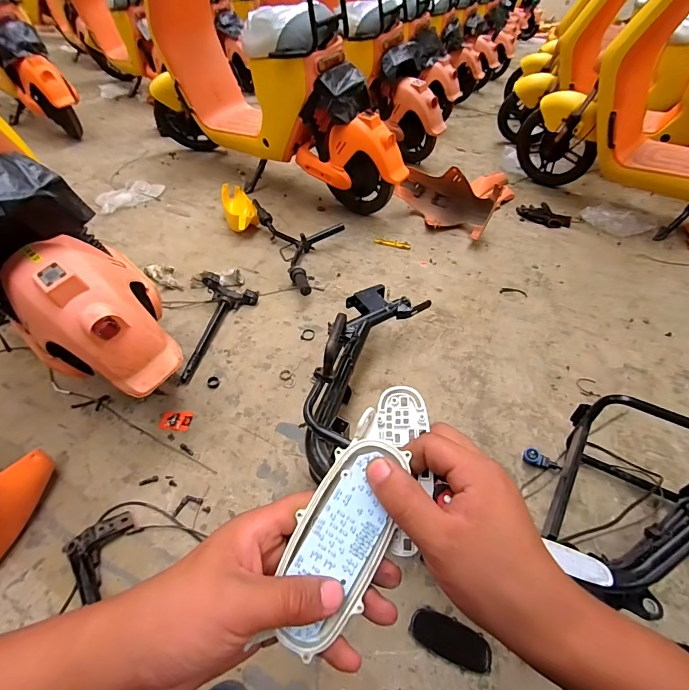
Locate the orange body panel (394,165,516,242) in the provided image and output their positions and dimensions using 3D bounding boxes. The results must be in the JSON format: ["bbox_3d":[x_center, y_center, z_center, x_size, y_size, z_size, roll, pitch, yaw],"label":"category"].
[{"bbox_3d":[0.442,-0.634,1.625,0.456,0.216,0.132,35,54,28],"label":"orange body panel"}]

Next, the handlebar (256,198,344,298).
[{"bbox_3d":[-0.132,-0.394,1.447,0.275,0.084,0.610,-17,48,-18],"label":"handlebar"}]

